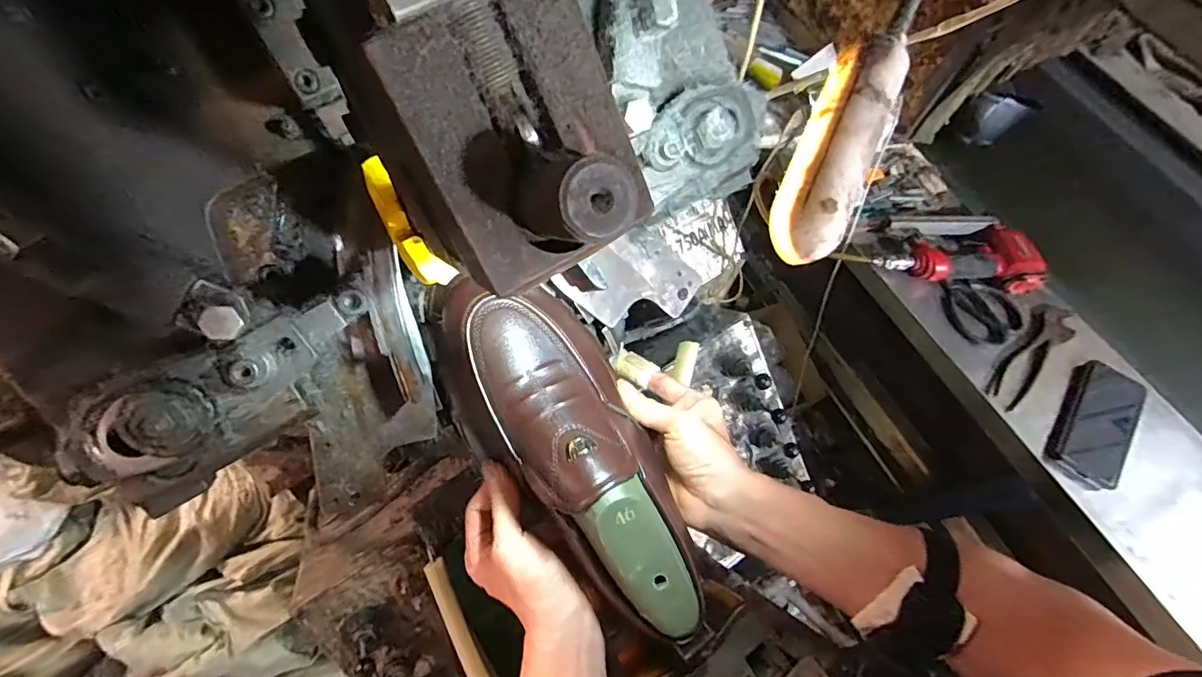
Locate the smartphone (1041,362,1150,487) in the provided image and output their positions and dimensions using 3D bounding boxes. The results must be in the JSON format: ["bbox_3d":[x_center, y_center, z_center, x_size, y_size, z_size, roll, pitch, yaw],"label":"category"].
[{"bbox_3d":[0.694,0.120,0.744,0.090,0.006,0.188,29,78,17],"label":"smartphone"}]

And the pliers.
[{"bbox_3d":[0.648,0.023,0.803,0.059,0.029,0.207,40,71,14],"label":"pliers"}]

